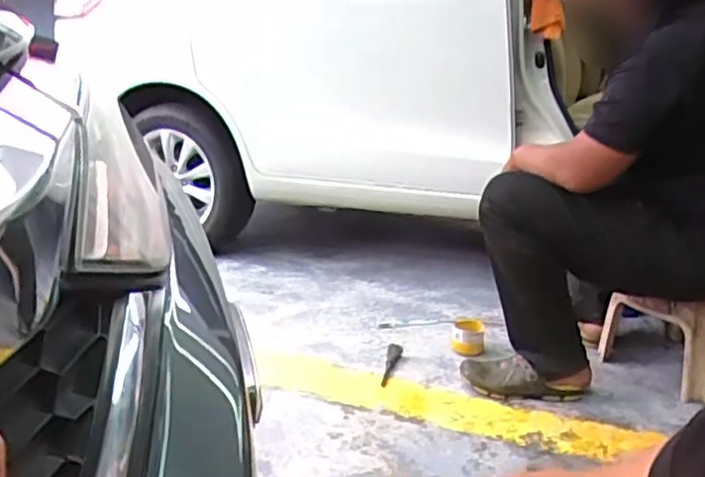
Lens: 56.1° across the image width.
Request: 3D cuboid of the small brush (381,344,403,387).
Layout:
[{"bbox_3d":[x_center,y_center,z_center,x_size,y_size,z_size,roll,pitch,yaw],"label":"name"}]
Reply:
[{"bbox_3d":[0.102,0.317,1.672,0.038,0.021,0.232,3,15,8],"label":"small brush"}]

